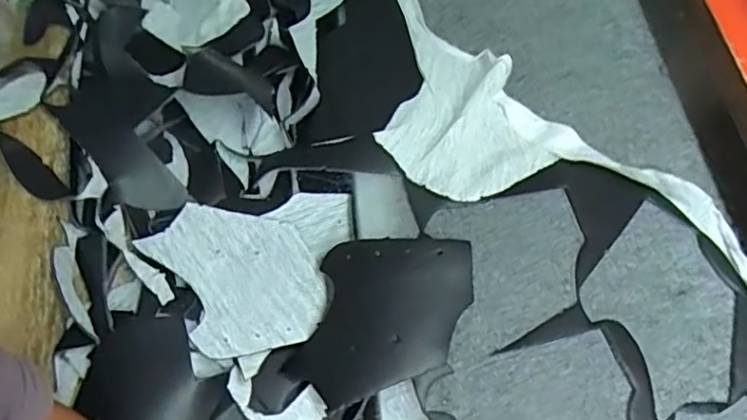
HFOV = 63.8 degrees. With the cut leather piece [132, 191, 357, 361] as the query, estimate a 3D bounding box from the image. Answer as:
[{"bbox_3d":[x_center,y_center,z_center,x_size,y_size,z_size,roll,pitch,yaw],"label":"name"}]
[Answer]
[{"bbox_3d":[-0.073,0.042,0.403,0.139,0.011,0.103,-5,66,-23],"label":"cut leather piece"}]

